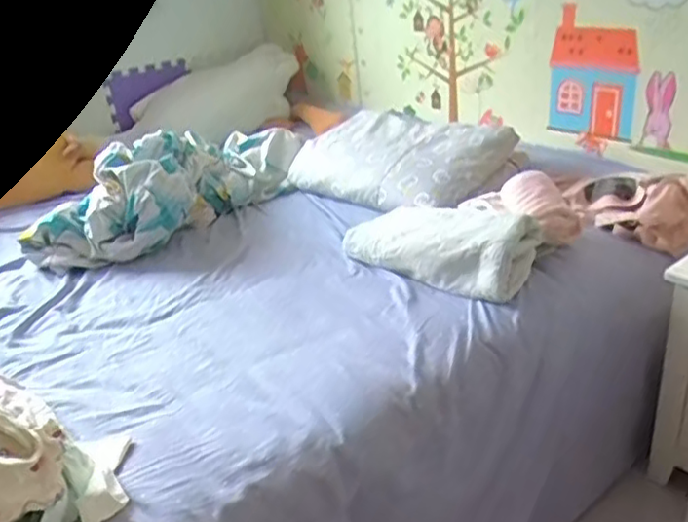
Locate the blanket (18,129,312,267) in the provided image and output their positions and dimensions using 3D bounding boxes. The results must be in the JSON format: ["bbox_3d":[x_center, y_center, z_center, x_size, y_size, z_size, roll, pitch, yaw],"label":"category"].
[{"bbox_3d":[-0.384,-0.219,1.578,0.315,0.206,0.730,8,30,27],"label":"blanket"}]

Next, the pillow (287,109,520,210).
[{"bbox_3d":[0.111,-0.227,1.539,0.308,0.144,0.482,-28,34,-37],"label":"pillow"}]

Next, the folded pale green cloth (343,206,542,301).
[{"bbox_3d":[0.177,-0.046,1.205,0.332,0.118,0.176,16,34,38],"label":"folded pale green cloth"}]

